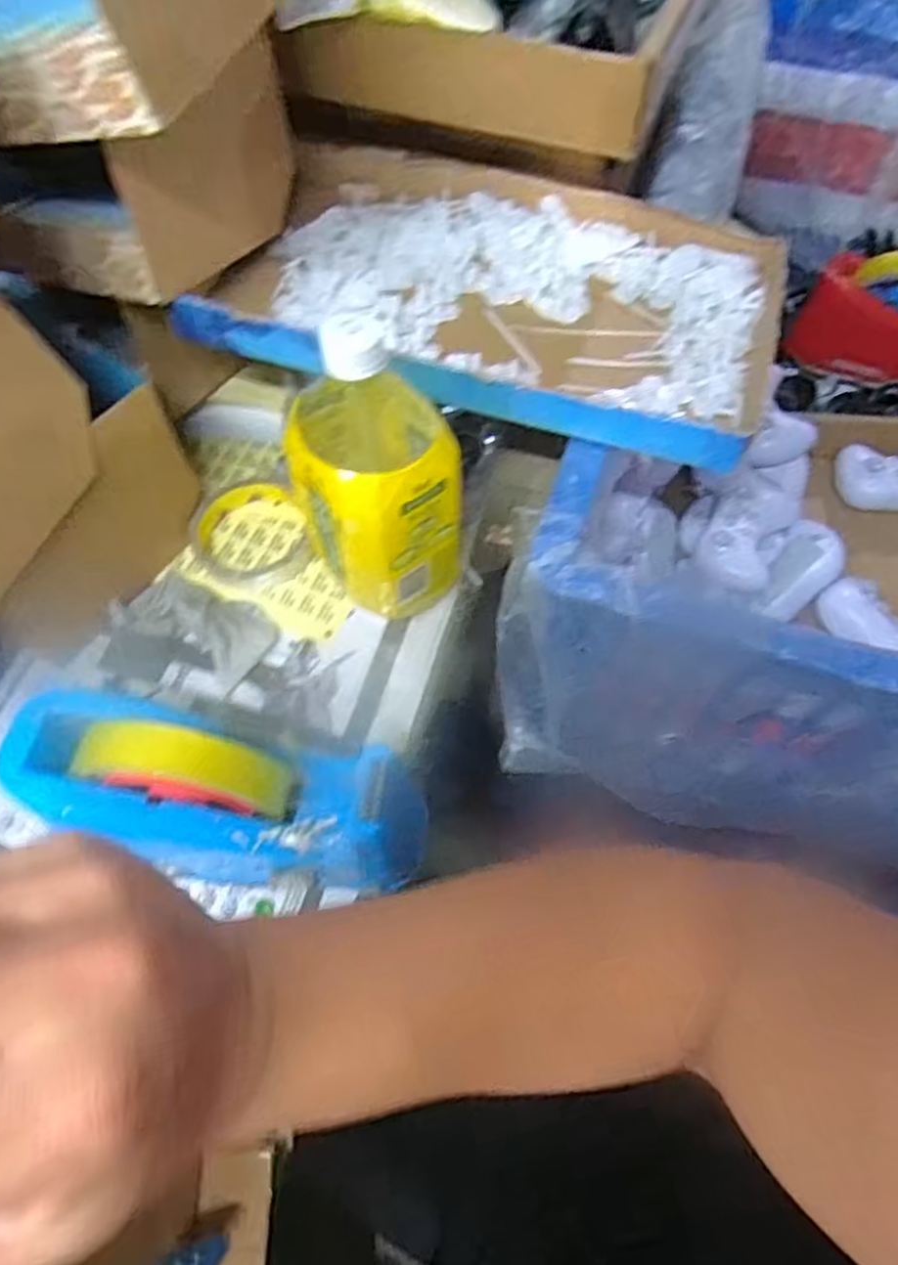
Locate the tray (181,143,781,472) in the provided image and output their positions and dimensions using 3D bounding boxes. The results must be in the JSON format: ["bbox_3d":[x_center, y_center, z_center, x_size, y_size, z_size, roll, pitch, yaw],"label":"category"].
[{"bbox_3d":[0.035,-0.231,0.479,0.361,0.037,0.222,16,63,9],"label":"tray"}]

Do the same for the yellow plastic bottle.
[{"bbox_3d":[-0.045,-0.096,0.422,0.081,0.184,0.109,-28,65,-14],"label":"yellow plastic bottle"}]

